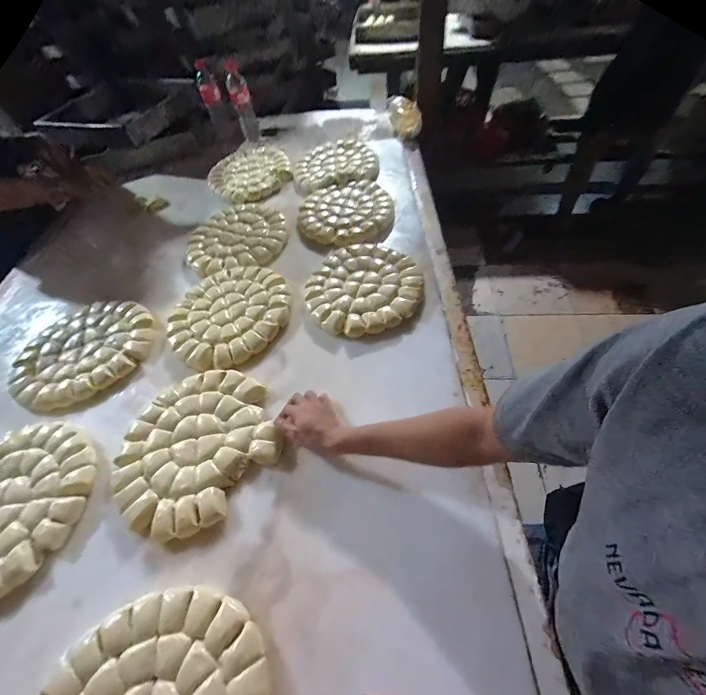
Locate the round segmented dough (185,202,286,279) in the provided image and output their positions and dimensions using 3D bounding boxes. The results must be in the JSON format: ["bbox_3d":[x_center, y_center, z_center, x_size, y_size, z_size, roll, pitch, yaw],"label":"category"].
[{"bbox_3d":[-0.324,-0.308,0.901,0.273,0.036,0.242,-18,58,-8],"label":"round segmented dough"}]

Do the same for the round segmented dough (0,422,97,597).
[{"bbox_3d":[-0.579,0.261,0.535,0.263,0.026,0.267,-1,57,2],"label":"round segmented dough"}]

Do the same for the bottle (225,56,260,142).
[{"bbox_3d":[-0.398,-0.880,1.158,0.064,0.201,0.070,-28,58,-13],"label":"bottle"}]

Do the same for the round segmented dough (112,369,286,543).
[{"bbox_3d":[-0.275,0.163,0.563,0.249,0.029,0.274,38,66,24],"label":"round segmented dough"}]

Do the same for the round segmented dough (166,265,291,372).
[{"bbox_3d":[-0.282,-0.080,0.742,0.277,0.029,0.255,-1,57,2],"label":"round segmented dough"}]

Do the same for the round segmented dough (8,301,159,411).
[{"bbox_3d":[-0.595,0.001,0.715,0.290,0.027,0.253,-37,62,-19],"label":"round segmented dough"}]

